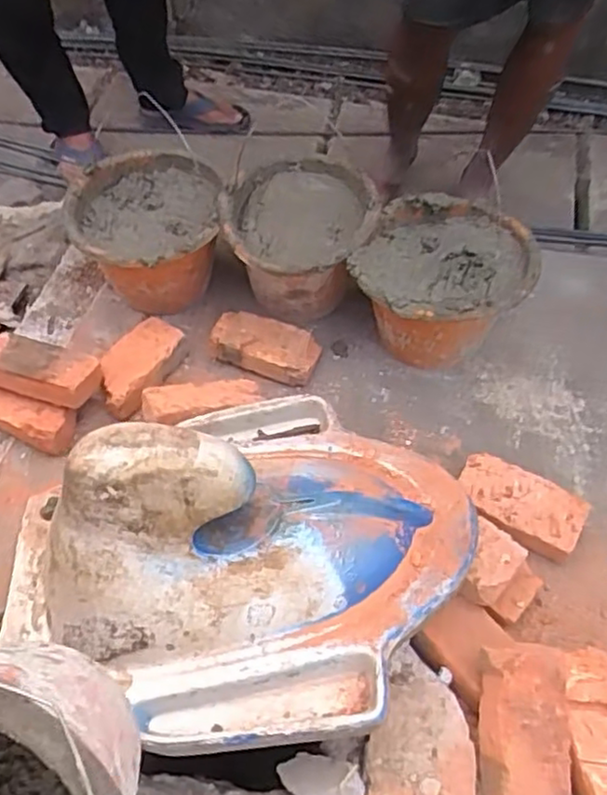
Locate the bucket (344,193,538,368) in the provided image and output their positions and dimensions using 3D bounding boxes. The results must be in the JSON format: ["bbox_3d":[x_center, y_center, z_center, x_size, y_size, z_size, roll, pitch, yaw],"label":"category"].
[{"bbox_3d":[0.203,-0.152,1.026,0.247,0.184,0.254,0,55,0],"label":"bucket"}]

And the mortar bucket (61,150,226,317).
[{"bbox_3d":[-0.236,-0.248,1.061,0.231,0.158,0.266,4,55,3],"label":"mortar bucket"}]

